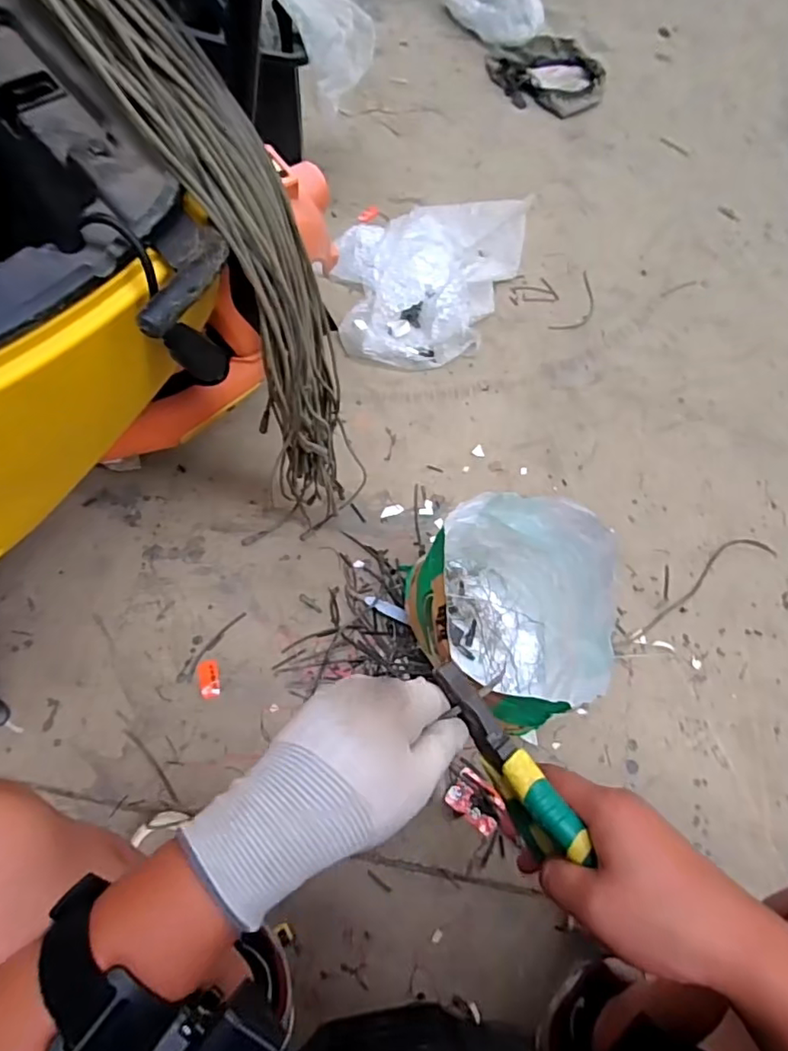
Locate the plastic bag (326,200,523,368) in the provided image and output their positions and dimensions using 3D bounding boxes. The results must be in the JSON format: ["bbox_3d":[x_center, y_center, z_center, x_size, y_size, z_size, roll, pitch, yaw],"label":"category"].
[{"bbox_3d":[0.061,-0.511,1.136,0.322,0.047,0.526,24,66,8],"label":"plastic bag"}]

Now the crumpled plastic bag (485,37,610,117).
[{"bbox_3d":[0.405,-1.150,1.475,0.293,0.037,0.296,-26,69,-14],"label":"crumpled plastic bag"}]

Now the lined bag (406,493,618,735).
[{"bbox_3d":[0.127,0.118,0.721,0.197,0.258,0.248,4,65,-1],"label":"lined bag"}]

